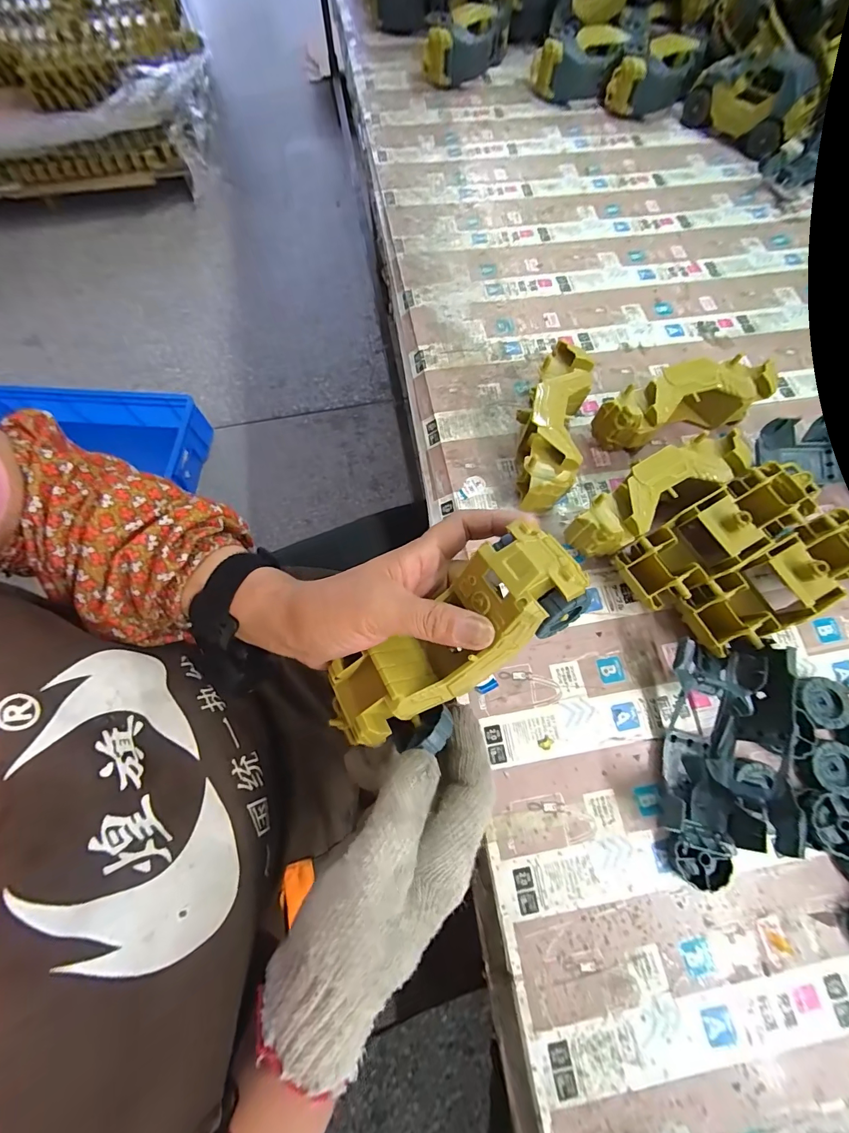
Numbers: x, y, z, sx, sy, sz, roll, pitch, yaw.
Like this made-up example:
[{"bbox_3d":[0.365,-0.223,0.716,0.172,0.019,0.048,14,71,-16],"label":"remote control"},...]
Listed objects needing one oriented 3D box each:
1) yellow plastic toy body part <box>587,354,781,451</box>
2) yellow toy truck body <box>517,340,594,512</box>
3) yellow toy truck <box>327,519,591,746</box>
[{"bbox_3d":[0.240,-0.151,0.383,0.160,0.060,0.050,-16,71,-6],"label":"yellow plastic toy body part"},{"bbox_3d":[0.114,-0.124,0.373,0.053,0.062,0.171,14,72,5],"label":"yellow toy truck body"},{"bbox_3d":[0.011,0.047,0.239,0.174,0.044,0.058,-37,73,9],"label":"yellow toy truck"}]

